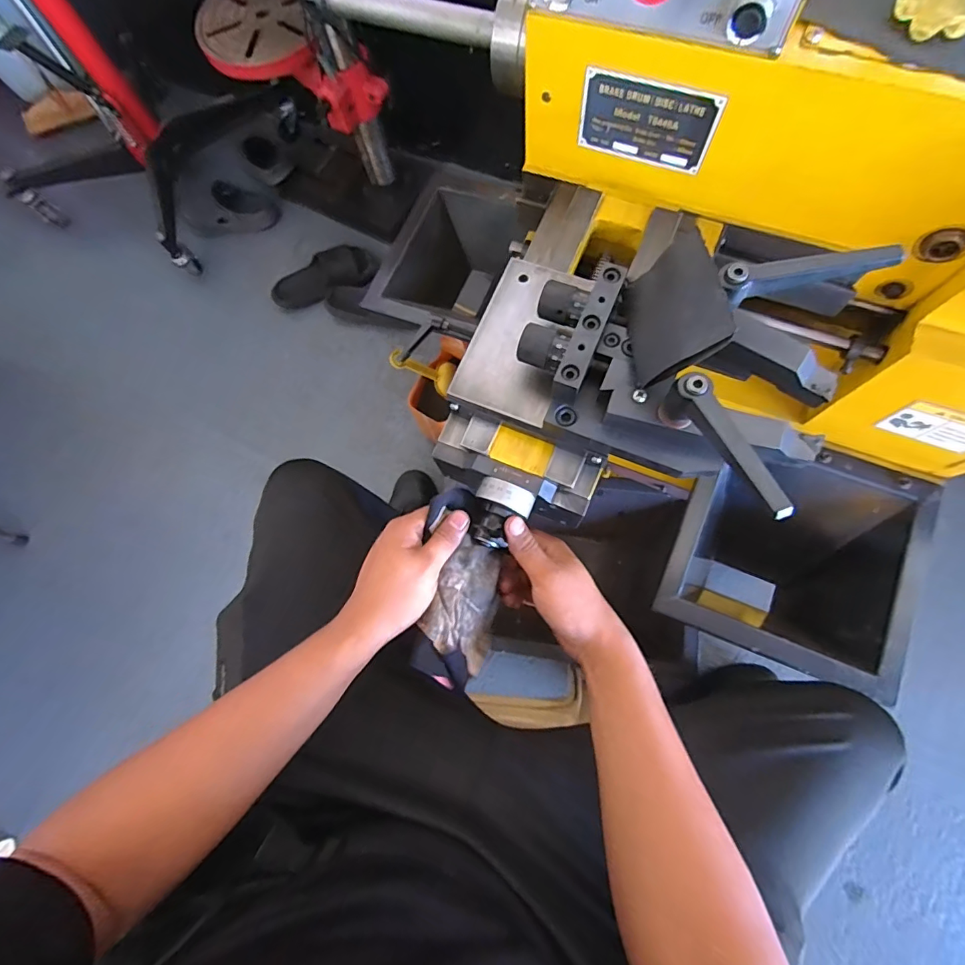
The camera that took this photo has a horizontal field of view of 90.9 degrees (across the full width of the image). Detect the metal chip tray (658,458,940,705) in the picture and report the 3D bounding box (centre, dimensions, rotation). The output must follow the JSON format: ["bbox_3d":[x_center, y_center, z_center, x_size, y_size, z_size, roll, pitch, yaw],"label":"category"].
[{"bbox_3d":[0.422,0.105,0.698,0.291,0.162,0.297,22,79,10],"label":"metal chip tray"}]

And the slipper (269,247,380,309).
[{"bbox_3d":[-0.412,-0.523,1.210,0.265,0.057,0.092,-23,75,-1],"label":"slipper"}]

